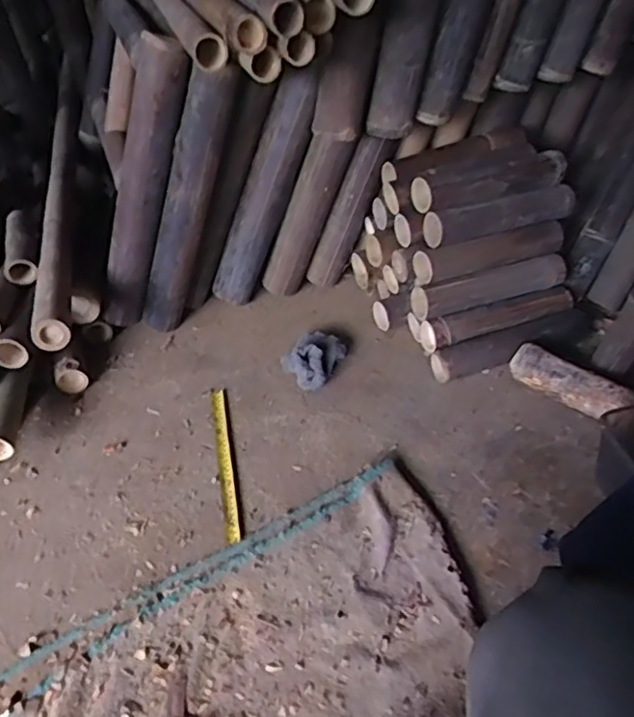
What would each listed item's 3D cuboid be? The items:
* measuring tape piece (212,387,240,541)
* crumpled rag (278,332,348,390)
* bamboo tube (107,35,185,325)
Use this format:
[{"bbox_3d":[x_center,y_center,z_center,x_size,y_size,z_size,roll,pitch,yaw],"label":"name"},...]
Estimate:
[{"bbox_3d":[-0.143,0.155,0.958,0.024,0.004,0.295,-20,43,3],"label":"measuring tape piece"},{"bbox_3d":[-0.009,-0.004,1.067,0.094,0.054,0.113,15,46,20],"label":"crumpled rag"},{"bbox_3d":[-0.294,-0.273,1.023,0.071,0.486,0.063,-5,38,-34],"label":"bamboo tube"}]

